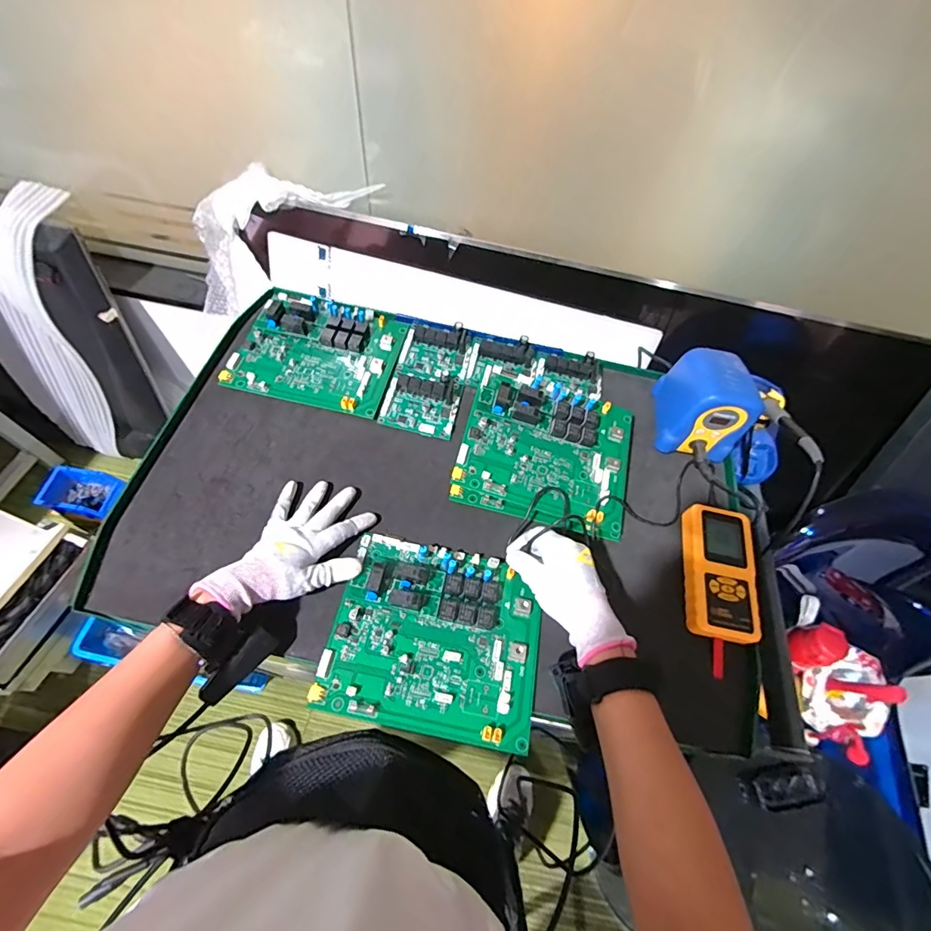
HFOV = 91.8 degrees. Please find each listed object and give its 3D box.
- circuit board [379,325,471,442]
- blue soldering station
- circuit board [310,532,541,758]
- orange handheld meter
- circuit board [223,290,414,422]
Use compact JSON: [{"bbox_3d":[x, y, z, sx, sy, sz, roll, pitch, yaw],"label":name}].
[{"bbox_3d":[-0.049,-0.119,0.609,0.095,0.031,0.167,12,58,3],"label":"circuit board"},{"bbox_3d":[0.301,-0.080,0.574,0.085,0.112,0.112,10,60,1],"label":"blue soldering station"},{"bbox_3d":[-0.026,0.161,0.441,0.201,0.032,0.169,11,58,2],"label":"circuit board"},{"bbox_3d":[0.283,0.118,0.501,0.072,0.036,0.142,10,60,1],"label":"orange handheld meter"},{"bbox_3d":[-0.200,-0.159,0.613,0.210,0.037,0.178,12,60,2],"label":"circuit board"}]

